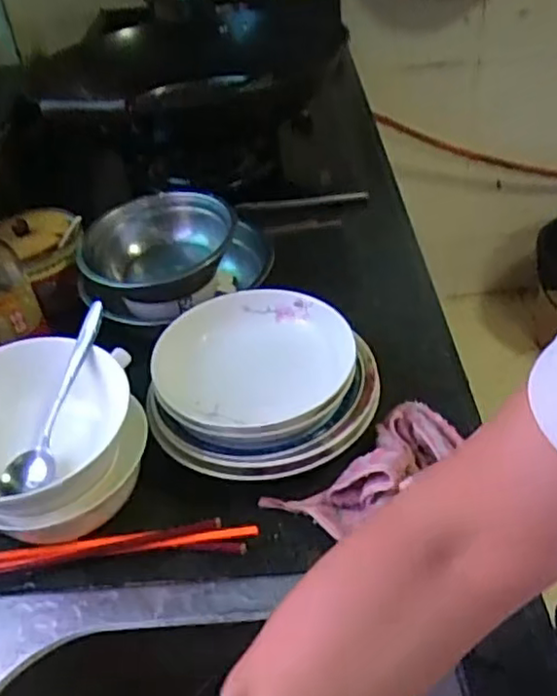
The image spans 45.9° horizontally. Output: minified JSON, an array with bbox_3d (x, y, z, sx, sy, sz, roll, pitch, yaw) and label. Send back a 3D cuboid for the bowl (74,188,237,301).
[{"bbox_3d":[-0.132,-0.095,0.721,0.154,0.082,0.149,-4,40,3],"label":"bowl"}]

